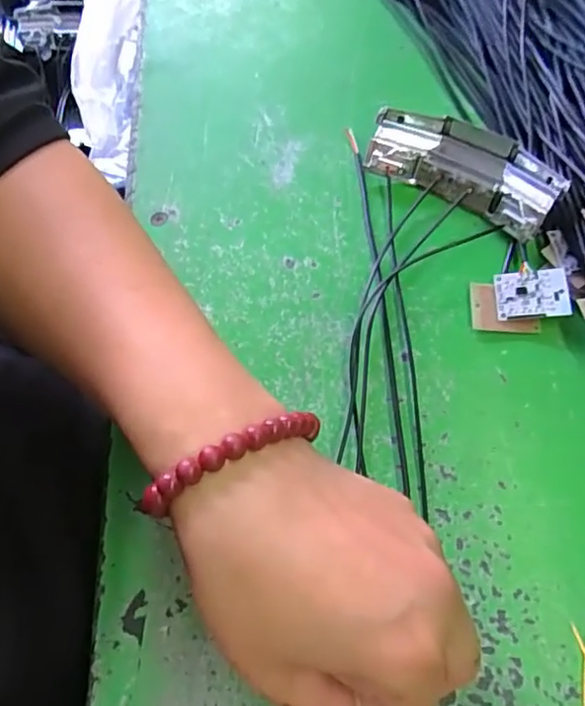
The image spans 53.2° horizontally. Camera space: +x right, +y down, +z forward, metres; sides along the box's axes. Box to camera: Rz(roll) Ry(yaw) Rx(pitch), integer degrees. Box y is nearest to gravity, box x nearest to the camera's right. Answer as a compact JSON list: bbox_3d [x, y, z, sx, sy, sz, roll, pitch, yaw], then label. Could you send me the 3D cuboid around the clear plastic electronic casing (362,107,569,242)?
[{"bbox_3d":[0.087,-0.094,0.301,0.096,0.027,0.039,31,73,17],"label":"clear plastic electronic casing"}]

